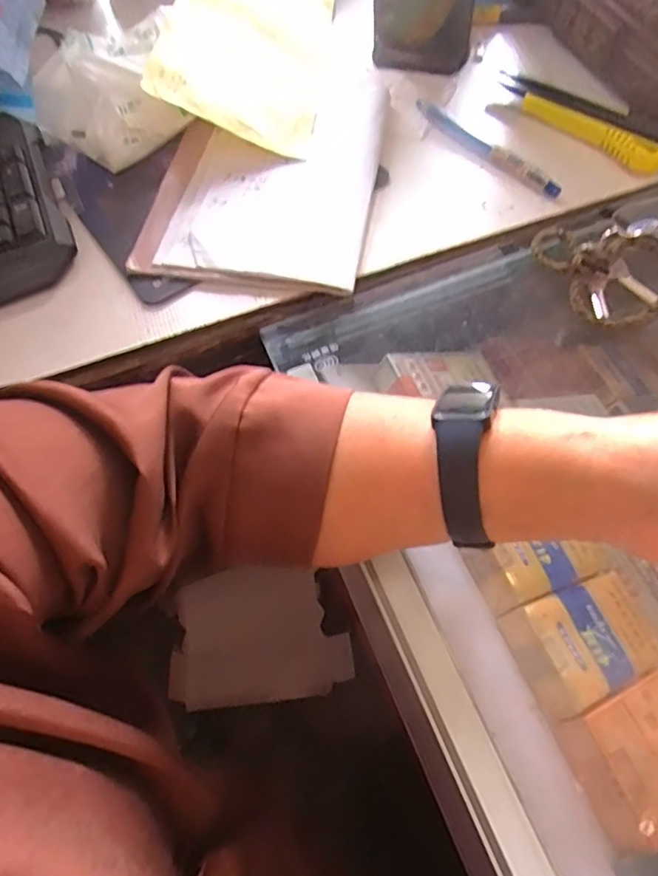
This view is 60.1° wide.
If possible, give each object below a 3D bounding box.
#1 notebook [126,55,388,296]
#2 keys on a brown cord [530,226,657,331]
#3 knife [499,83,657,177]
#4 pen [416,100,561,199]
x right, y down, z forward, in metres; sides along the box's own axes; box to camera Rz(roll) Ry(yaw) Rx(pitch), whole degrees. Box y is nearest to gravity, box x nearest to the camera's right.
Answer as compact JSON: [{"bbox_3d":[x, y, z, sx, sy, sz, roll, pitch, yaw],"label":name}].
[{"bbox_3d":[-0.042,-0.198,0.413,0.152,0.015,0.218,8,64,7],"label":"notebook"},{"bbox_3d":[0.177,-0.110,0.354,0.074,0.019,0.087,-19,63,-6],"label":"keys on a brown cord"},{"bbox_3d":[0.181,-0.228,0.409,0.020,0.016,0.132,-36,66,-14],"label":"knife"},{"bbox_3d":[0.114,-0.216,0.416,0.013,0.010,0.137,-34,66,-13],"label":"pen"}]

